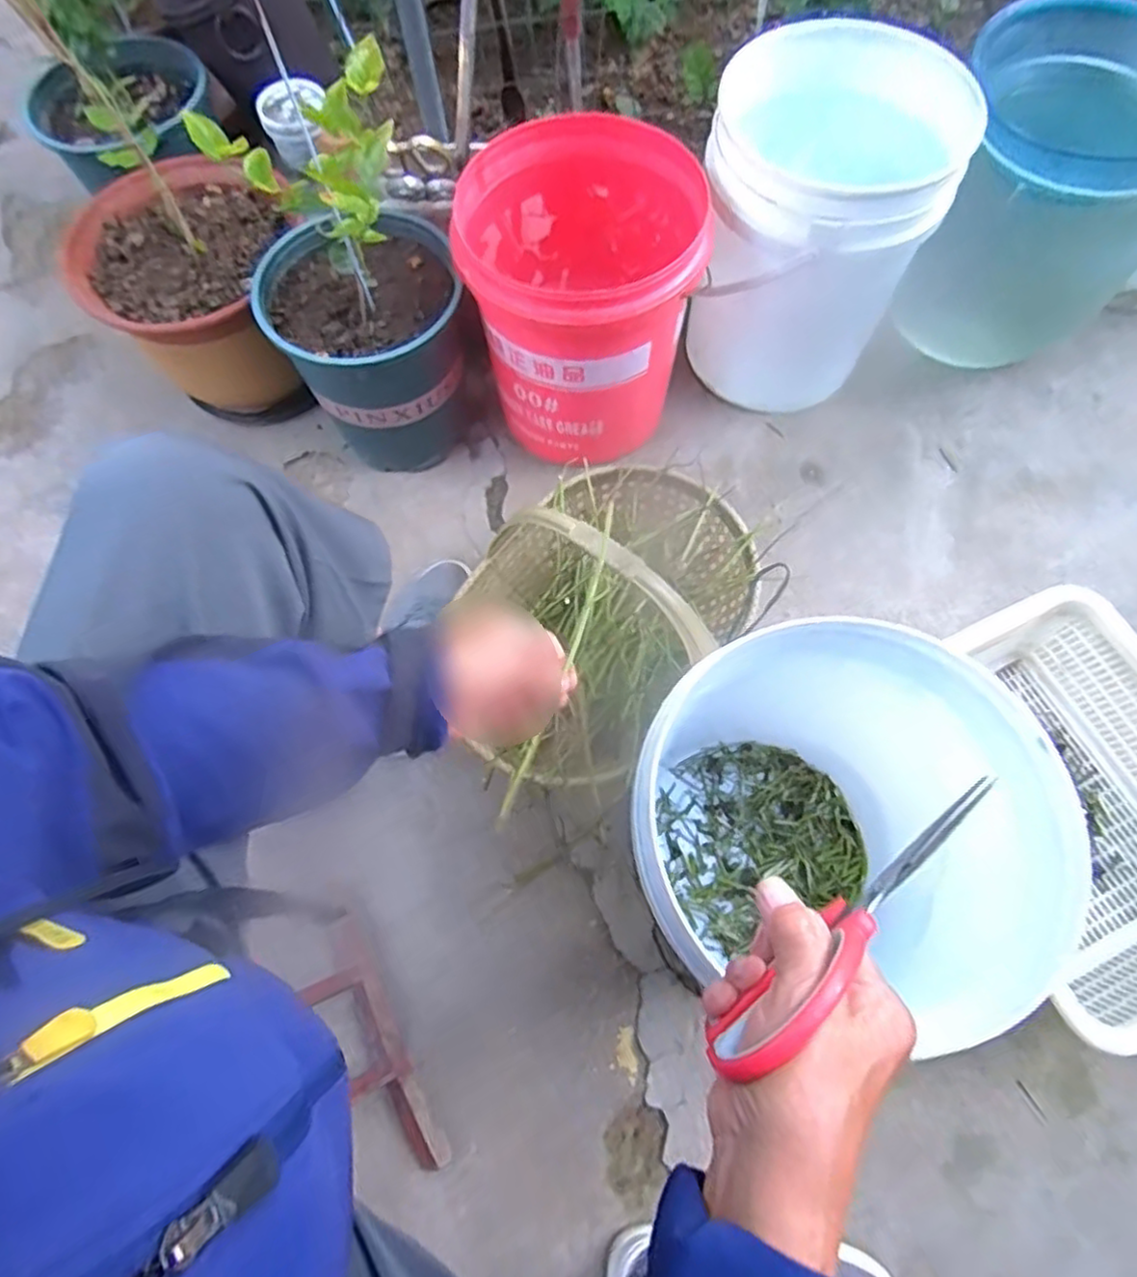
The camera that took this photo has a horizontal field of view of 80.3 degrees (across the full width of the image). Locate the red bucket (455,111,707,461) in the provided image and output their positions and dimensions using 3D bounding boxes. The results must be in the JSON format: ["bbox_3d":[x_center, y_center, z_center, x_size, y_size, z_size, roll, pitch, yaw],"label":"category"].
[{"bbox_3d":[0.000,-0.445,0.904,0.264,0.306,0.291,-16,71,-7],"label":"red bucket"}]

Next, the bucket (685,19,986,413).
[{"bbox_3d":[0.310,-0.543,0.926,0.260,0.364,0.270,1,70,-1],"label":"bucket"}]

